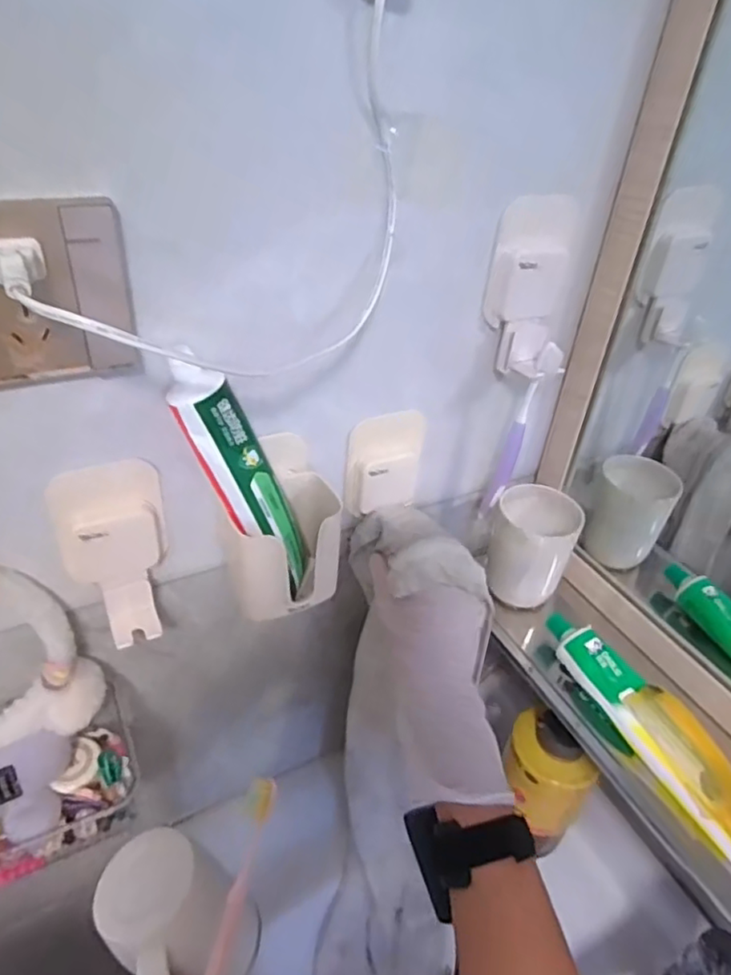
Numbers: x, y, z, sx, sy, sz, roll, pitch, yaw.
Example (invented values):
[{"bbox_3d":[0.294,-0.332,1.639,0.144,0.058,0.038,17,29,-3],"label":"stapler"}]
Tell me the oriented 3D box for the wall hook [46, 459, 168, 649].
[{"bbox_3d":[-0.163,0.049,0.413,0.069,0.118,0.049,-12,40,-21],"label":"wall hook"}]

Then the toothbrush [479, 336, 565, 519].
[{"bbox_3d":[0.127,-0.042,0.517,0.031,0.166,0.014,2,37,-4],"label":"toothbrush"}]

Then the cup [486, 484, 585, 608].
[{"bbox_3d":[0.152,0.056,0.579,0.071,0.093,0.071,13,37,11],"label":"cup"}]

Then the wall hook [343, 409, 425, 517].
[{"bbox_3d":[0.017,-0.020,0.500,0.069,0.086,0.012,-13,40,-22],"label":"wall hook"}]

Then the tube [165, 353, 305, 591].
[{"bbox_3d":[-0.077,-0.001,0.410,0.038,0.178,0.026,-16,35,12],"label":"tube"}]

